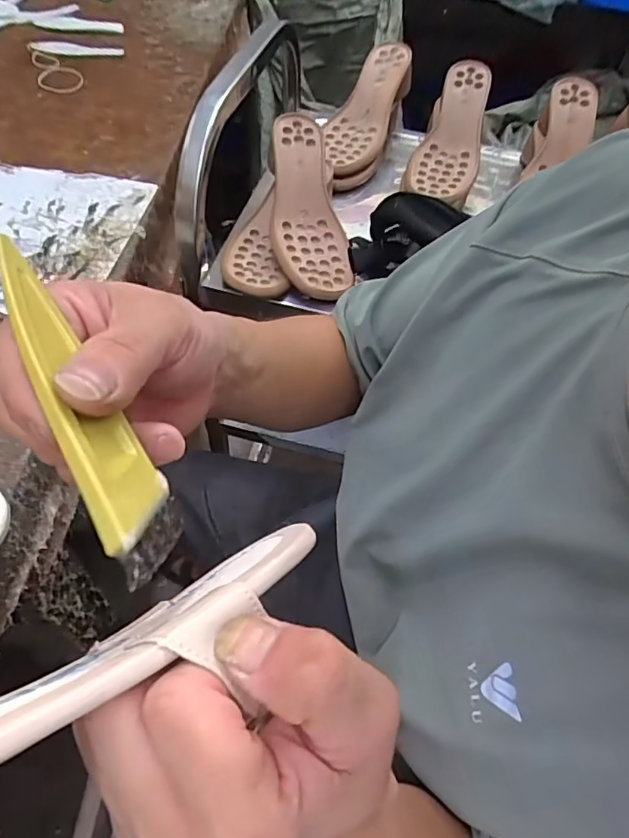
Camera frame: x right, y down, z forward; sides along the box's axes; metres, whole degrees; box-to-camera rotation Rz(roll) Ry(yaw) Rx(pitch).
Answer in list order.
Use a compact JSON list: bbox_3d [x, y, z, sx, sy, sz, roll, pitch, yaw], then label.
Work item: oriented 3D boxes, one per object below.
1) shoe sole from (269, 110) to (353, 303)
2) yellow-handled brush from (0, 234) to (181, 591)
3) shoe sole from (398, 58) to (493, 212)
[{"bbox_3d":[-0.010,-0.251,0.624,0.084,0.031,0.235,-6,78,-8],"label":"shoe sole"},{"bbox_3d":[-0.080,-0.005,0.175,0.013,0.036,0.132,-38,70,12],"label":"yellow-handled brush"},{"bbox_3d":[0.196,-0.406,0.752,0.090,0.023,0.238,16,76,8],"label":"shoe sole"}]

